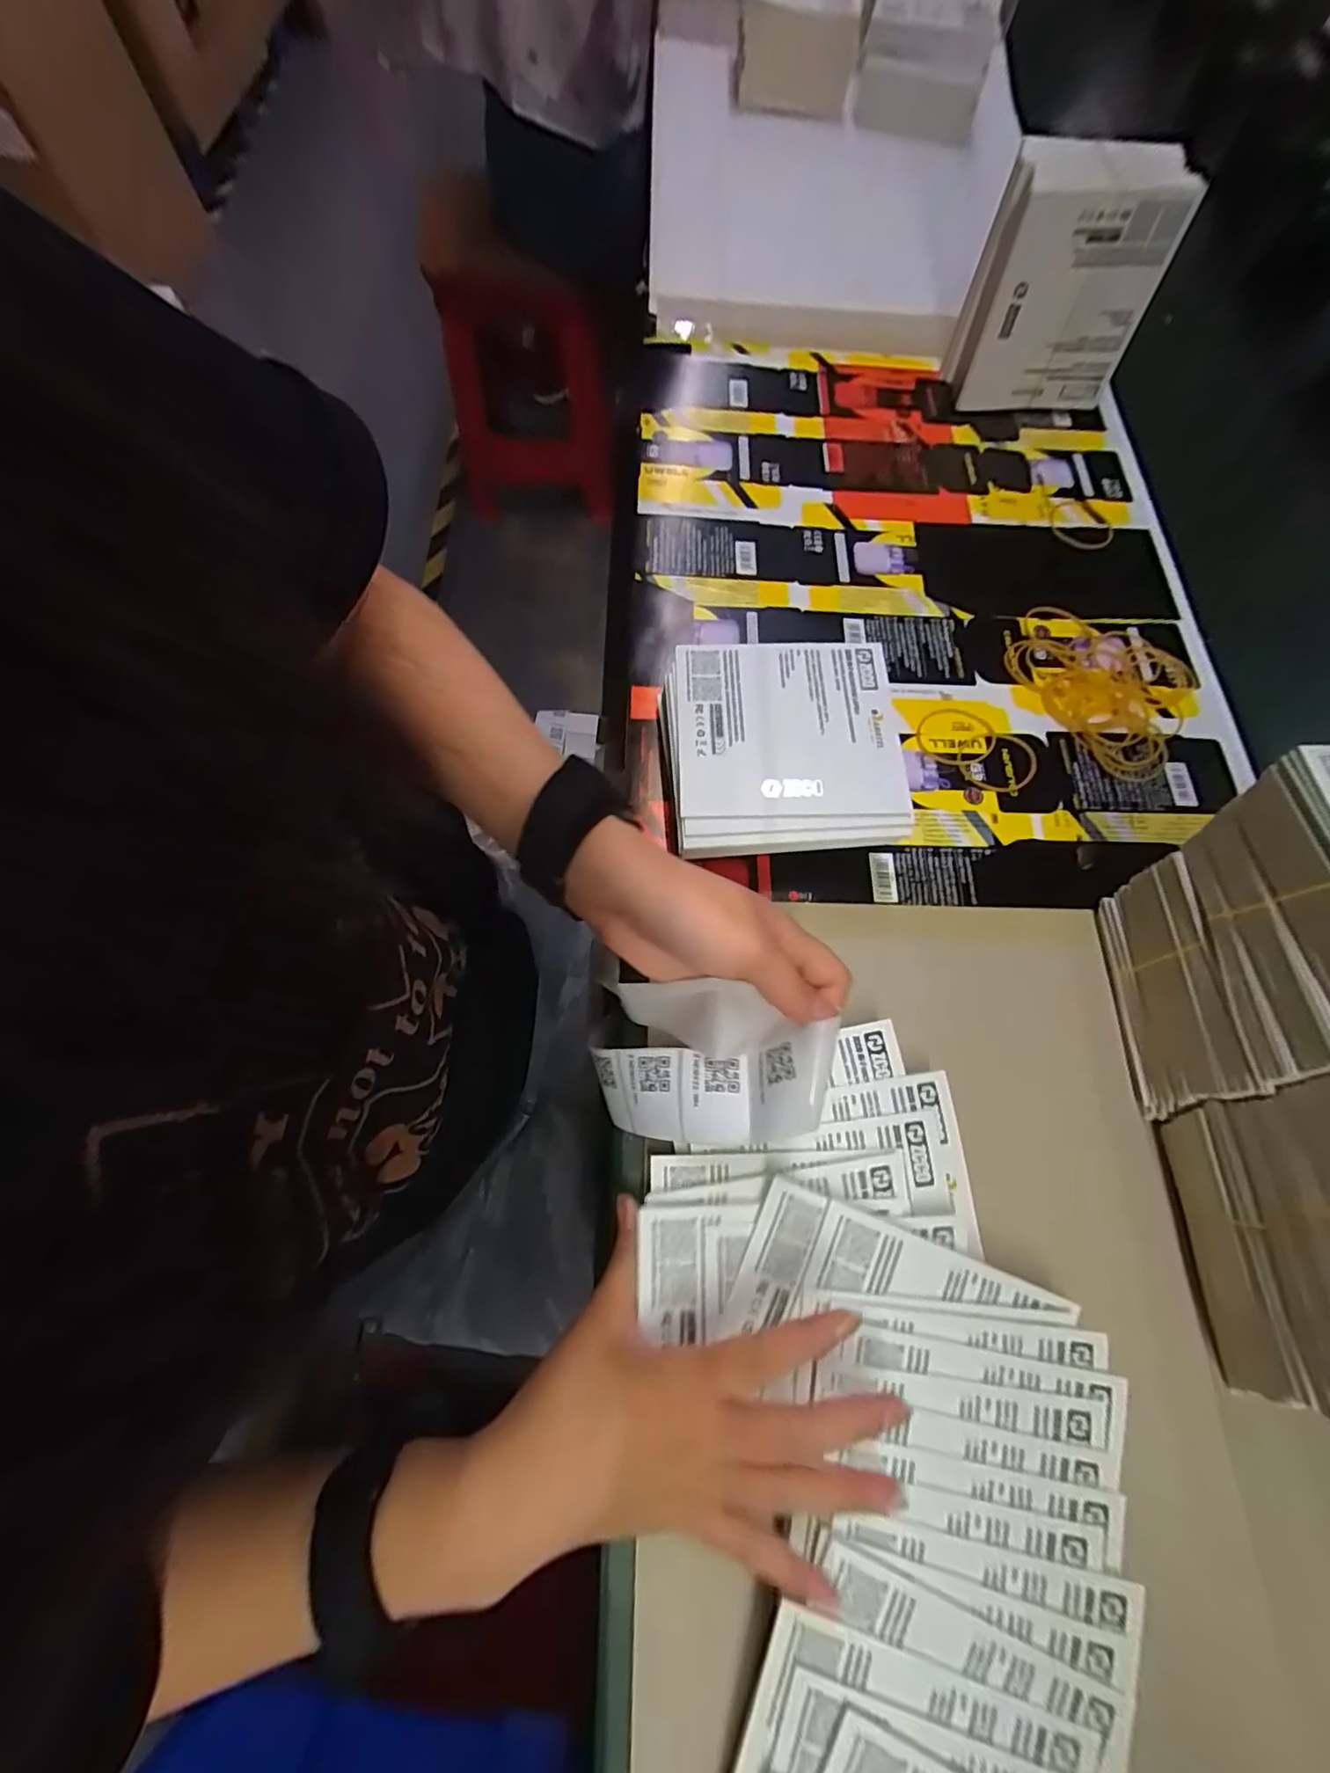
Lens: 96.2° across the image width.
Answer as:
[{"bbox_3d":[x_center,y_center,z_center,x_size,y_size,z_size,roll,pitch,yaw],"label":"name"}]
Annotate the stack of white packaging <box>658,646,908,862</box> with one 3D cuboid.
[{"bbox_3d":[0.064,-0.080,0.332,0.123,0.016,0.125,-2,70,-3],"label":"stack of white packaging"}]

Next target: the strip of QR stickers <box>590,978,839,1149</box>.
[{"bbox_3d":[0.018,0.082,0.272,0.109,0.021,0.072,2,81,26],"label":"strip of QR stickers"}]

